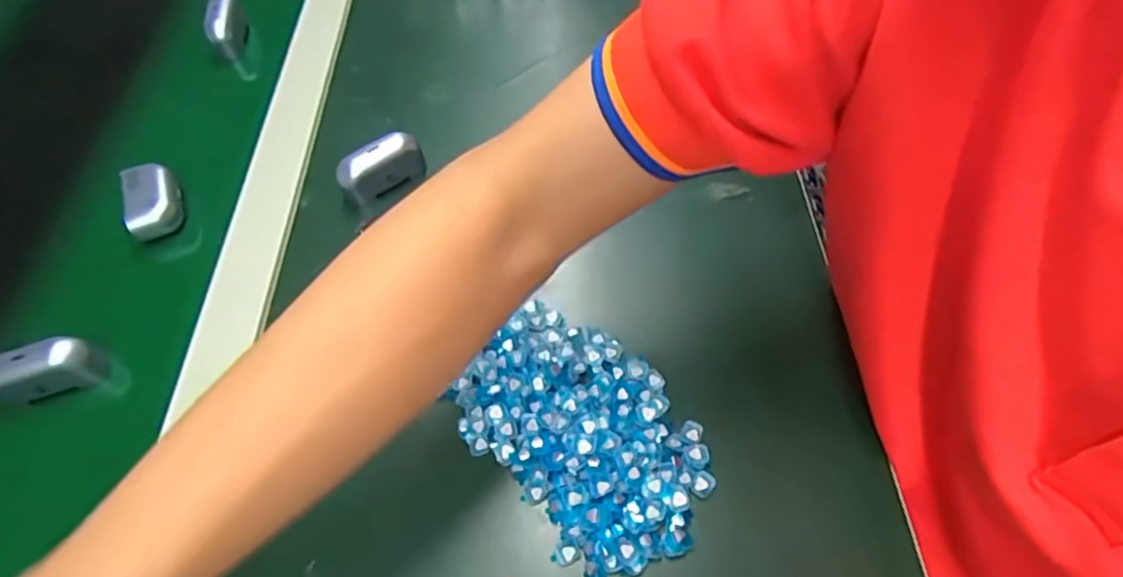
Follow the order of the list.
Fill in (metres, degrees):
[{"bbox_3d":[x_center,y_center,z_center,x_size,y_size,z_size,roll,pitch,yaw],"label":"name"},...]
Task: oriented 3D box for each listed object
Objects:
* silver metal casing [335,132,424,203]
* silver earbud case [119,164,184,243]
[{"bbox_3d":[-0.122,-0.083,0.416,0.057,0.033,0.019,-28,60,-14],"label":"silver metal casing"},{"bbox_3d":[-0.283,-0.062,0.424,0.030,0.024,0.049,-18,58,-8],"label":"silver earbud case"}]

